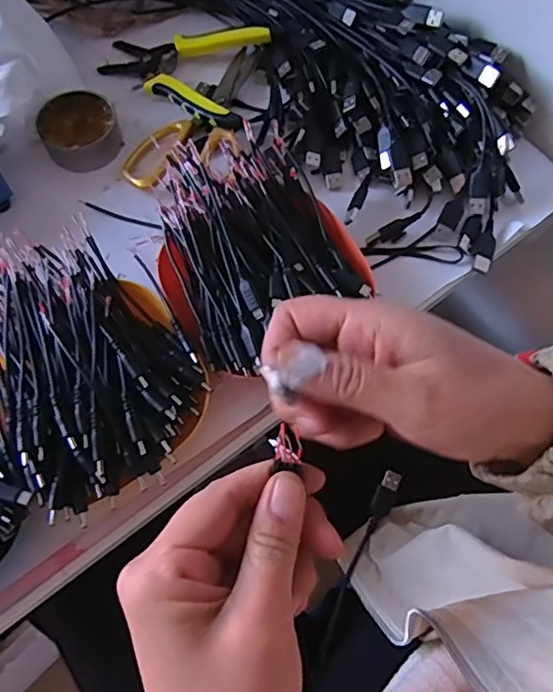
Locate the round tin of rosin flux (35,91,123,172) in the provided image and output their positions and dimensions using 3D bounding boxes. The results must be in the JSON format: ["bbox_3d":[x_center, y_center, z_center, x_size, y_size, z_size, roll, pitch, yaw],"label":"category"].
[{"bbox_3d":[-0.165,-0.183,0.490,0.061,0.024,0.061,0,67,-1],"label":"round tin of rosin flux"}]

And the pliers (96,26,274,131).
[{"bbox_3d":[-0.089,-0.245,0.520,0.144,0.028,0.110,14,68,5],"label":"pliers"}]

